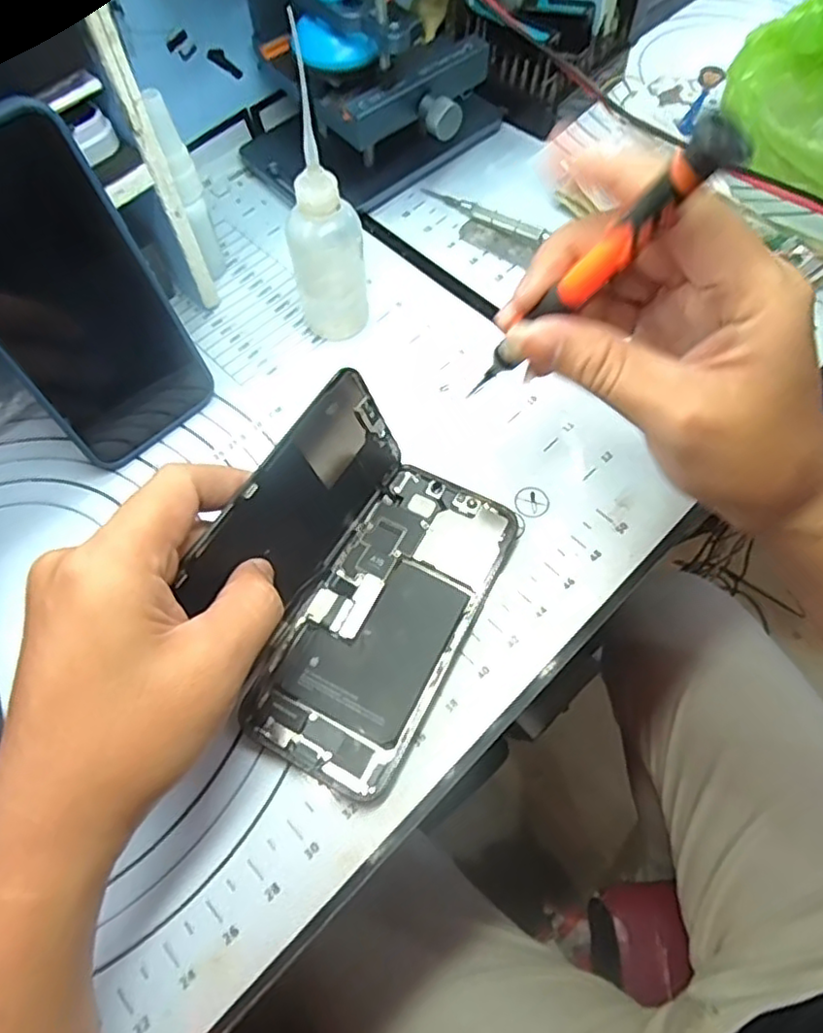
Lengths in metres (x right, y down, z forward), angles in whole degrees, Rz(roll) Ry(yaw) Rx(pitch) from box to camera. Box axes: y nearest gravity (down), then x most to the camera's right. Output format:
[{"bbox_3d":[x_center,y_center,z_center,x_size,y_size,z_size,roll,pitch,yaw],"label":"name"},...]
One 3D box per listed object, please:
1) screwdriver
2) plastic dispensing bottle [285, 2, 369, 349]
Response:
[{"bbox_3d":[0.054,-0.077,0.223,0.013,0.133,0.012,26,63,-14],"label":"screwdriver"},{"bbox_3d":[-0.043,-0.150,0.316,0.037,0.141,0.046,-7,62,-2],"label":"plastic dispensing bottle"}]

